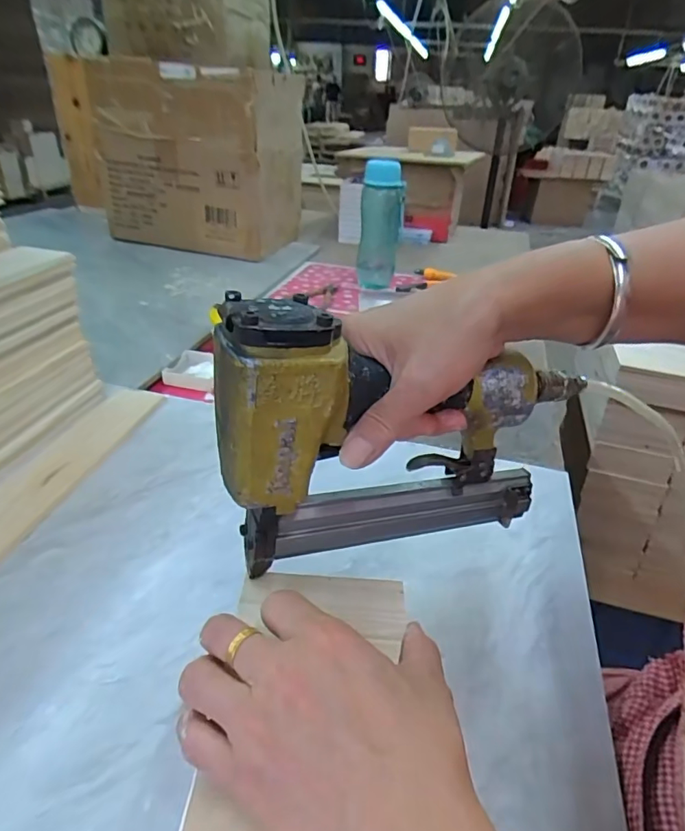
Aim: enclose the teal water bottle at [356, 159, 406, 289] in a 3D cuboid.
[{"bbox_3d":[0.074,-0.371,1.016,0.084,0.230,0.078,8,32,5],"label":"teal water bottle"}]

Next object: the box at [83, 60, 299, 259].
[{"bbox_3d":[-0.318,-0.576,1.174,0.385,0.351,0.277,10,32,10],"label":"box"}]

